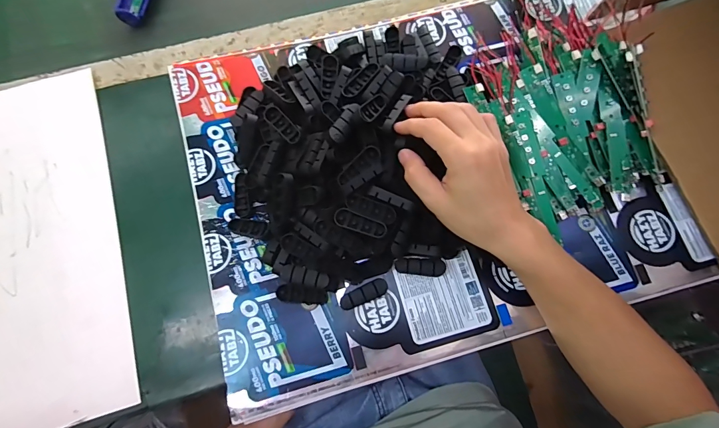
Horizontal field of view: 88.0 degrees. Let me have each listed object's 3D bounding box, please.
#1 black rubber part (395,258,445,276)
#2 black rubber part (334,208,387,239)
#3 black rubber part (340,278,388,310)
[{"bbox_3d":[0.060,0.052,0.364,0.047,0.010,0.016,1,76,-1],"label":"black rubber part"},{"bbox_3d":[0.001,0.009,0.338,0.047,0.006,0.017,20,77,4],"label":"black rubber part"},{"bbox_3d":[0.004,0.077,0.356,0.047,0.006,0.016,-23,78,-7],"label":"black rubber part"}]

